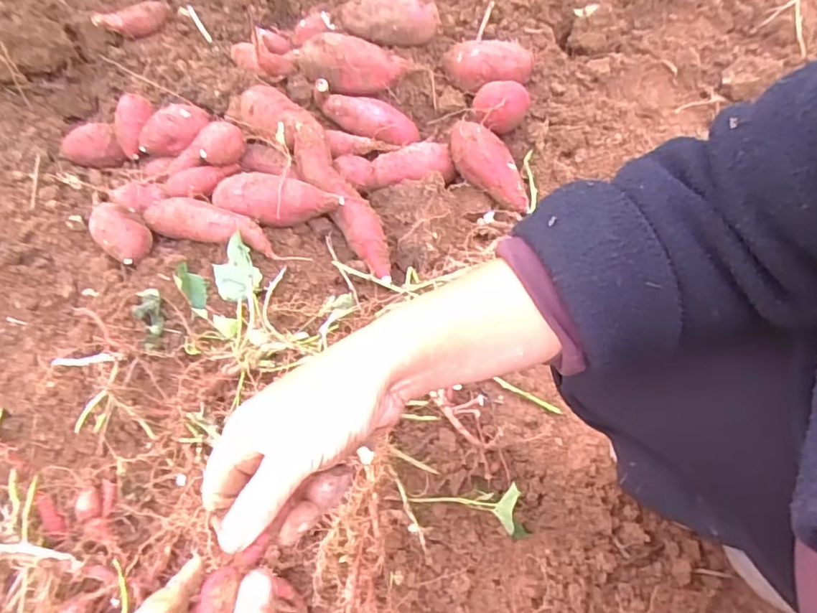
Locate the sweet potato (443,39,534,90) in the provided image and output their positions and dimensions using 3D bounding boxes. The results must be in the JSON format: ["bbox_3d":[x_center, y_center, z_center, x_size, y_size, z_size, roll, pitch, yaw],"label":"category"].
[{"bbox_3d":[0.126,-0.391,0.862,0.135,0.051,0.082,5,62,3],"label":"sweet potato"}]

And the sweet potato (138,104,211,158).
[{"bbox_3d":[-0.350,-0.266,0.808,0.053,0.044,0.106,39,68,18],"label":"sweet potato"}]

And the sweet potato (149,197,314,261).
[{"bbox_3d":[-0.245,-0.104,0.726,0.218,0.044,0.048,14,63,8],"label":"sweet potato"}]

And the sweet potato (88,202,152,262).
[{"bbox_3d":[-0.375,-0.094,0.715,0.061,0.048,0.090,-41,69,-19],"label":"sweet potato"}]

